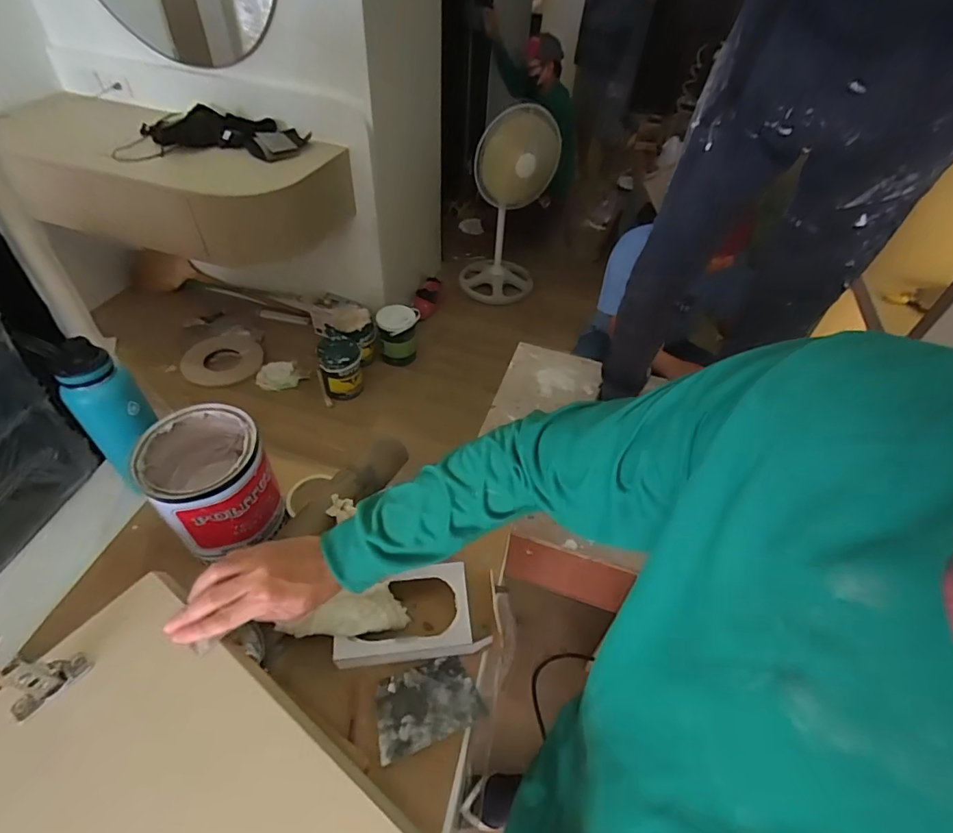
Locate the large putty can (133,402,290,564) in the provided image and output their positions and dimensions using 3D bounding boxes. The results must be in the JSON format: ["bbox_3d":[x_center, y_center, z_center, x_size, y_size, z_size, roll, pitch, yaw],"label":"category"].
[{"bbox_3d":[-0.394,0.101,0.747,0.155,0.168,0.164,-30,57,-29],"label":"large putty can"}]

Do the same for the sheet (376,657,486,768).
[{"bbox_3d":[-0.067,0.382,0.658,0.138,0.008,0.093,-15,50,-19],"label":"sheet"}]

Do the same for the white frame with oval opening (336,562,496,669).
[{"bbox_3d":[-0.091,0.286,0.711,0.213,0.057,0.121,-3,48,-9],"label":"white frame with oval opening"}]

